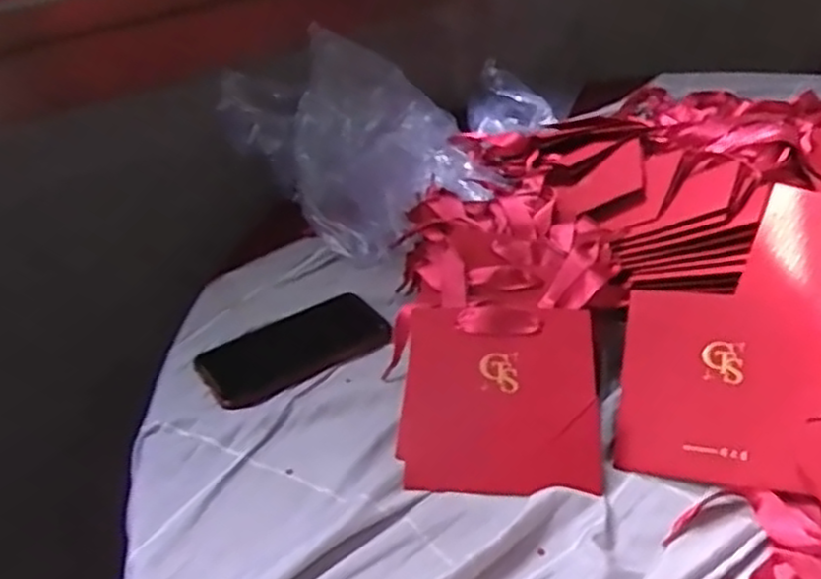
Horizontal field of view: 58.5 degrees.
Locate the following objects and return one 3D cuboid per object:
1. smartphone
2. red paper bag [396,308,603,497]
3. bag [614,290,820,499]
[{"bbox_3d":[-0.102,0.051,0.645,0.162,0.011,0.082,-23,40,-26],"label":"smartphone"},{"bbox_3d":[0.065,0.082,0.549,0.143,0.011,0.137,-1,69,12],"label":"red paper bag"},{"bbox_3d":[0.227,0.071,0.536,0.141,0.008,0.137,6,72,23],"label":"bag"}]

